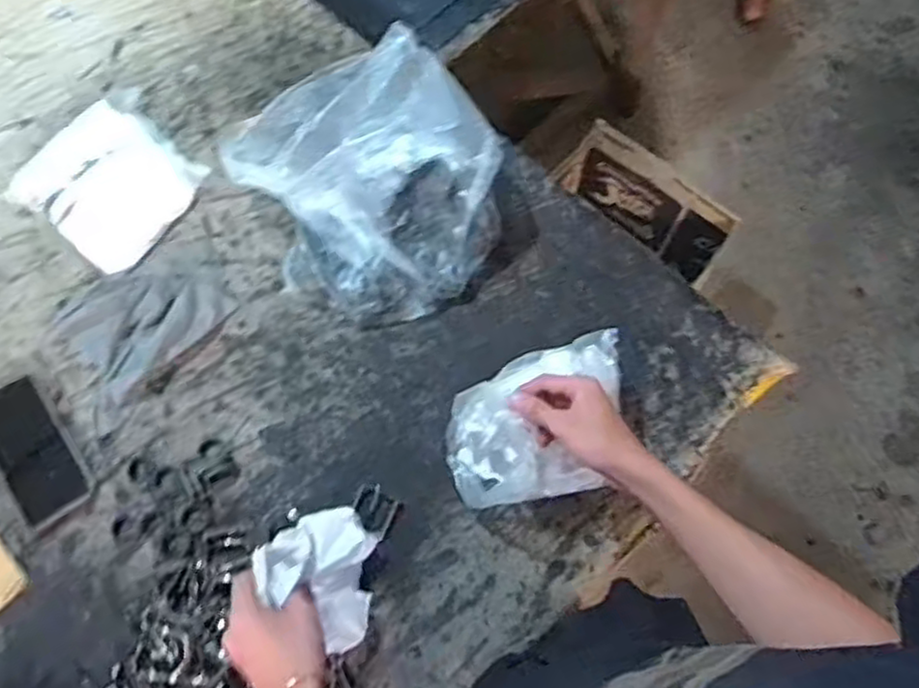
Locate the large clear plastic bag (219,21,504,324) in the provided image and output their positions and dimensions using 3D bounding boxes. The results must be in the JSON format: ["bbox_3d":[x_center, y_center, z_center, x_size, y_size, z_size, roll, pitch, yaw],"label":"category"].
[{"bbox_3d":[-0.104,-0.193,0.832,0.251,0.124,0.313,-30,75,-11],"label":"large clear plastic bag"}]

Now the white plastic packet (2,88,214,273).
[{"bbox_3d":[-0.411,-0.199,0.872,0.176,0.028,0.182,36,74,9],"label":"white plastic packet"}]

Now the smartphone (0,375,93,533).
[{"bbox_3d":[-0.456,0.113,0.781,0.071,0.004,0.163,-34,76,-12],"label":"smartphone"}]

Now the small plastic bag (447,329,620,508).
[{"bbox_3d":[0.082,0.083,0.738,0.187,0.100,0.141,-16,73,-7],"label":"small plastic bag"}]

